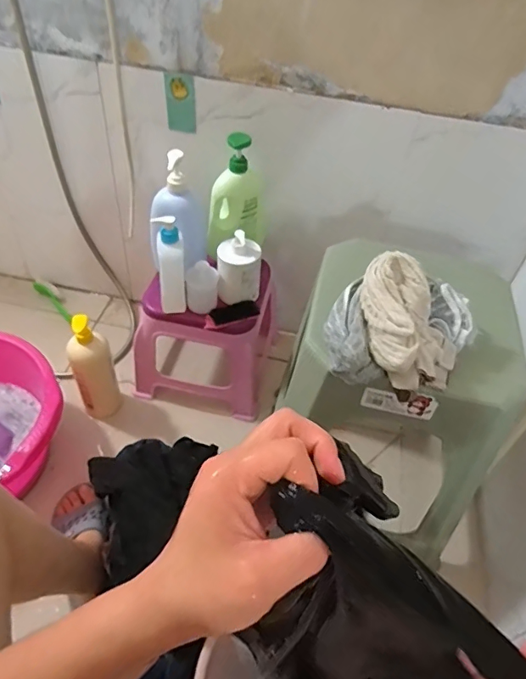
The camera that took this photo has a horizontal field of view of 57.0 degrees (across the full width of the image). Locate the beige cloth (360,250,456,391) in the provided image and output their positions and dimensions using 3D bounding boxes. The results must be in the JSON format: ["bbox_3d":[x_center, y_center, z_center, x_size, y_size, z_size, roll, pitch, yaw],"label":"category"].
[{"bbox_3d":[0.182,-0.026,0.608,0.111,0.092,0.151,-3,48,-9],"label":"beige cloth"}]

